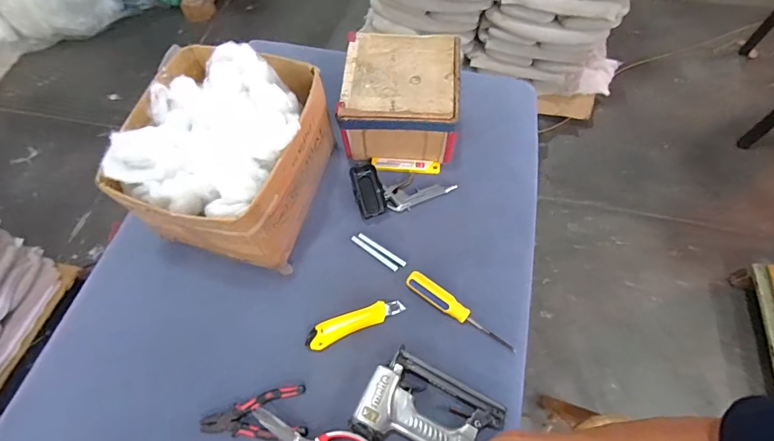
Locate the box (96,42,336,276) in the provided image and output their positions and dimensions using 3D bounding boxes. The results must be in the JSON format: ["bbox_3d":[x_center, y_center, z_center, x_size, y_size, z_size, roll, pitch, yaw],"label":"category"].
[{"bbox_3d":[-0.261,-0.110,0.658,0.265,0.228,0.300,13,65,8],"label":"box"}]

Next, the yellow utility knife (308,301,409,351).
[{"bbox_3d":[-0.050,0.165,0.627,0.161,0.018,0.036,-20,64,-8],"label":"yellow utility knife"}]

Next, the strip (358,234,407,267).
[{"bbox_3d":[-0.009,0.052,0.692,0.099,0.006,0.011,32,69,17],"label":"strip"}]

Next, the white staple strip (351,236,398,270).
[{"bbox_3d":[-0.022,0.058,0.689,0.099,0.005,0.011,35,70,18],"label":"white staple strip"}]

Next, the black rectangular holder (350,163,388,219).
[{"bbox_3d":[-0.036,-0.058,0.732,0.053,0.009,0.117,-15,64,-5],"label":"black rectangular holder"}]

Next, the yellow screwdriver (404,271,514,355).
[{"bbox_3d":[0.115,0.145,0.622,0.192,0.019,0.030,34,70,17],"label":"yellow screwdriver"}]

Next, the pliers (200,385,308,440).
[{"bbox_3d":[-0.197,0.291,0.571,0.153,0.011,0.067,-9,63,-2],"label":"pliers"}]

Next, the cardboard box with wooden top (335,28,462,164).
[{"bbox_3d":[0.029,-0.241,0.756,0.205,0.118,0.218,3,64,4],"label":"cardboard box with wooden top"}]

